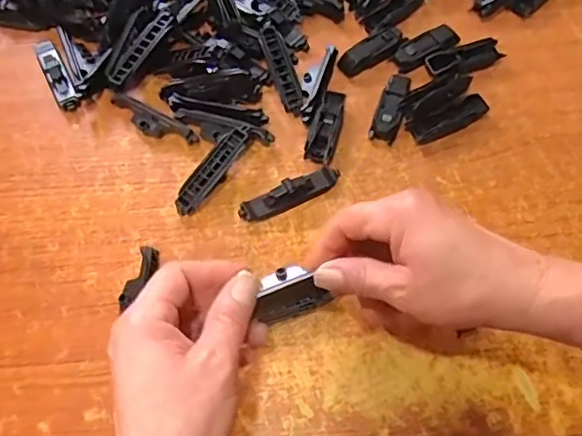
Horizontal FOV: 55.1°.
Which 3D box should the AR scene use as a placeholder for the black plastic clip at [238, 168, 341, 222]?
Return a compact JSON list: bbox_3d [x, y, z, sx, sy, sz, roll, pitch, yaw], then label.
[{"bbox_3d":[0.000,-0.019,0.422,0.081,0.019,0.017,-23,66,-10],"label":"black plastic clip"}]

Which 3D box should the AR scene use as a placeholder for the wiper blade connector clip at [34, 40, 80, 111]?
[{"bbox_3d":[-0.199,-0.124,0.473,0.018,0.011,0.077,-27,67,-12],"label":"wiper blade connector clip"}]

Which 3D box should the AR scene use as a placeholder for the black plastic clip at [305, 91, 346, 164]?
[{"bbox_3d":[0.028,-0.073,0.450,0.021,0.013,0.065,14,66,7],"label":"black plastic clip"}]

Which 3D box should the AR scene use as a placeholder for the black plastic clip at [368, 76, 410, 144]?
[{"bbox_3d":[0.082,-0.091,0.457,0.021,0.016,0.060,17,66,8],"label":"black plastic clip"}]

